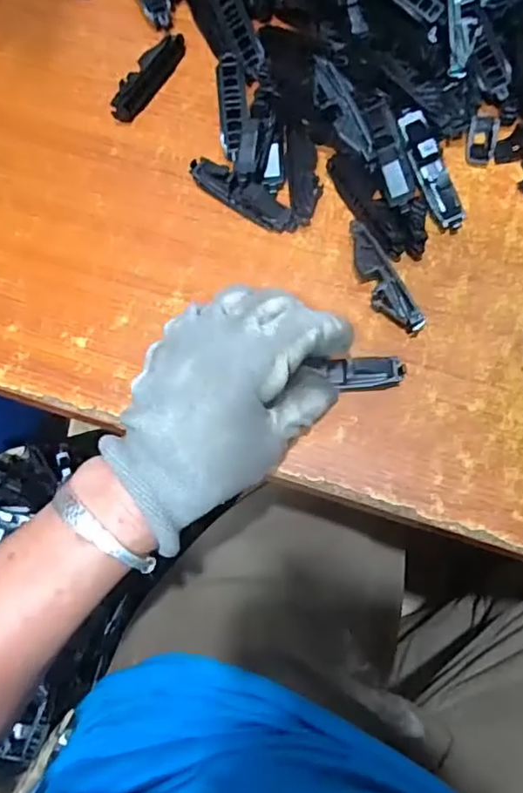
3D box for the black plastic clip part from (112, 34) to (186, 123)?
[{"bbox_3d":[-0.082,-0.230,0.408,0.024,0.014,0.078,32,77,11],"label":"black plastic clip part"}]

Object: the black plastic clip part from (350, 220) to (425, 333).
[{"bbox_3d":[0.074,-0.074,0.354,0.018,0.018,0.079,-24,74,-5],"label":"black plastic clip part"}]

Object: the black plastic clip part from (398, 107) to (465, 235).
[{"bbox_3d":[0.109,-0.146,0.362,0.018,0.019,0.079,-21,88,-4],"label":"black plastic clip part"}]

